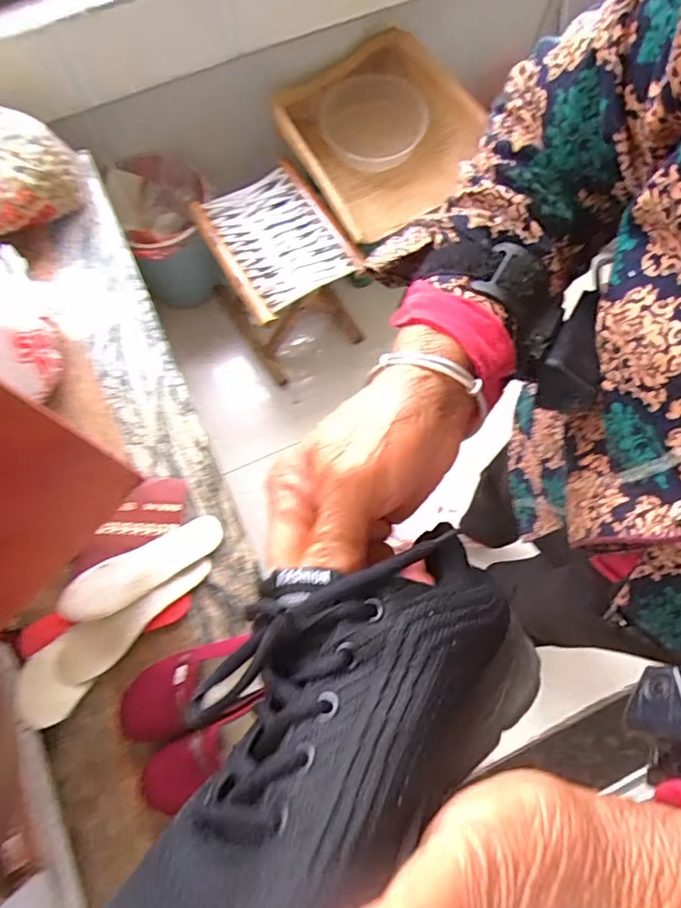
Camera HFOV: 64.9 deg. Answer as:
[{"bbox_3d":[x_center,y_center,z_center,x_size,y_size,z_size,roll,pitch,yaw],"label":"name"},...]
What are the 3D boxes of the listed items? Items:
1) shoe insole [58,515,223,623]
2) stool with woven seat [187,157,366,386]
[{"bbox_3d":[-0.267,0.154,0.723,0.222,0.022,0.066,-29,78,-8],"label":"shoe insole"},{"bbox_3d":[-0.133,-0.396,1.209,0.246,0.305,0.299,-33,78,-9],"label":"stool with woven seat"}]

